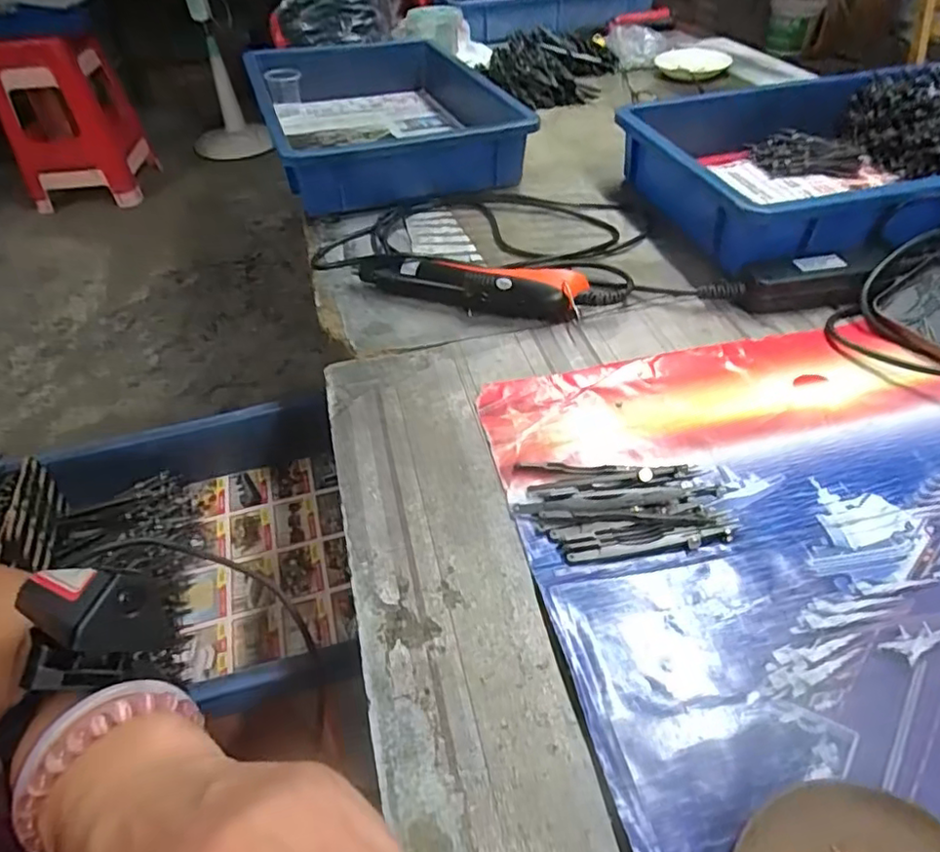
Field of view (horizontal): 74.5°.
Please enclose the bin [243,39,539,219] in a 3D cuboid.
[{"bbox_3d":[-0.114,-0.415,0.829,0.302,0.085,0.455,-15,46,-12],"label":"bin"}]

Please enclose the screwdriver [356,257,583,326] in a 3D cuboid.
[{"bbox_3d":[-0.004,-0.122,0.549,0.204,0.040,0.036,11,47,14],"label":"screwdriver"}]

